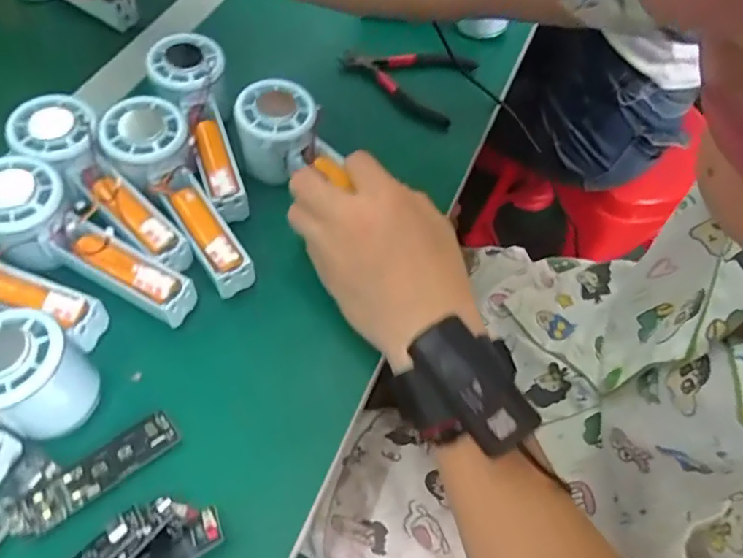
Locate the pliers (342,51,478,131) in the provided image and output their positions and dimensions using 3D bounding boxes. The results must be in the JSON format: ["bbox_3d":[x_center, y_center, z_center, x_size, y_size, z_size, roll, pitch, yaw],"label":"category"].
[{"bbox_3d":[0.029,-0.188,0.521,0.116,0.016,0.093,18,59,7],"label":"pliers"}]

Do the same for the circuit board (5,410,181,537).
[{"bbox_3d":[-0.155,0.108,0.316,0.090,0.009,0.025,-33,66,-22],"label":"circuit board"}]

